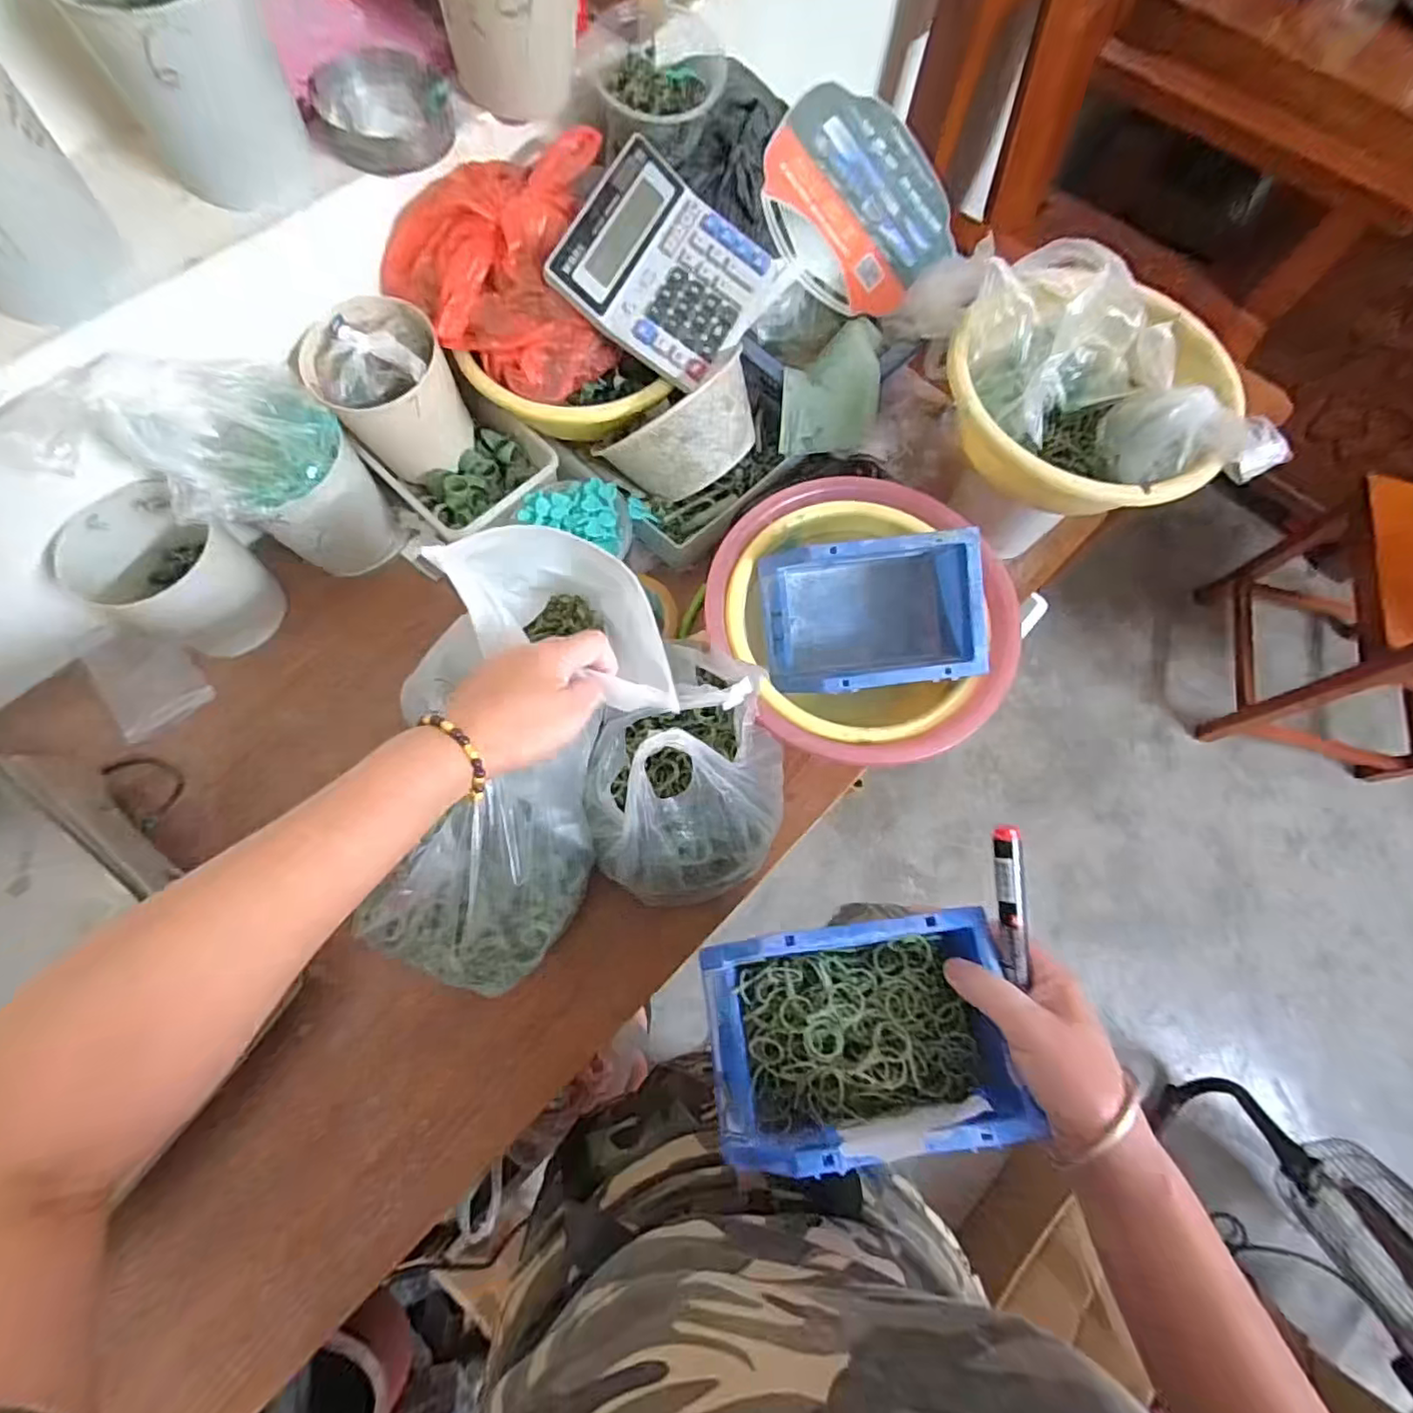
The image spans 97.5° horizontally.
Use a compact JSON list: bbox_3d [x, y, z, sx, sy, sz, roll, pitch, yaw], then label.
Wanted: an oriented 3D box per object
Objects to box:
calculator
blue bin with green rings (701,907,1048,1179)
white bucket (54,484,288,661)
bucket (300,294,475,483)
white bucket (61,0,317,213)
[{"bbox_3d":[-0.031,-0.389,0.554,0.167,0.019,0.165,30,81,-16],"label":"calculator"},{"bbox_3d":[0.089,0.195,0.373,0.170,0.054,0.119,-7,71,-3],"label":"blue bin with green rings"},{"bbox_3d":[-0.461,-0.116,0.547,0.107,0.109,0.102,0,71,-1],"label":"white bucket"},{"bbox_3d":[-0.288,-0.288,0.575,0.109,0.111,0.118,0,71,-1],"label":"bucket"},{"bbox_3d":[-0.347,-0.439,0.426,0.107,0.128,0.107,-27,73,-10],"label":"white bucket"}]

